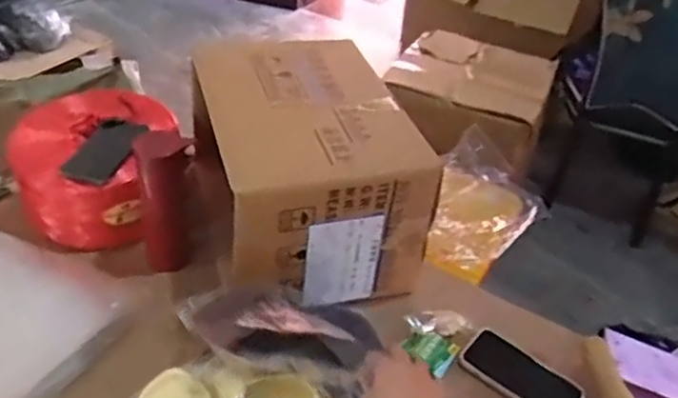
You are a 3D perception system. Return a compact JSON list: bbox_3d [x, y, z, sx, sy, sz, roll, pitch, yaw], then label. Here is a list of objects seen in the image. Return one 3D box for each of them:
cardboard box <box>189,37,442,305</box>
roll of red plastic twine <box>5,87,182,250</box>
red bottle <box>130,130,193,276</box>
[{"bbox_3d":[-0.055,-0.052,1.031,0.284,0.226,0.363,-7,40,-18],"label":"cardboard box"},{"bbox_3d":[-0.394,-0.056,1.093,0.232,0.145,0.258,8,38,0],"label":"roll of red plastic twine"},{"bbox_3d":[-0.252,0.012,0.968,0.073,0.211,0.066,-1,38,-11],"label":"red bottle"}]

